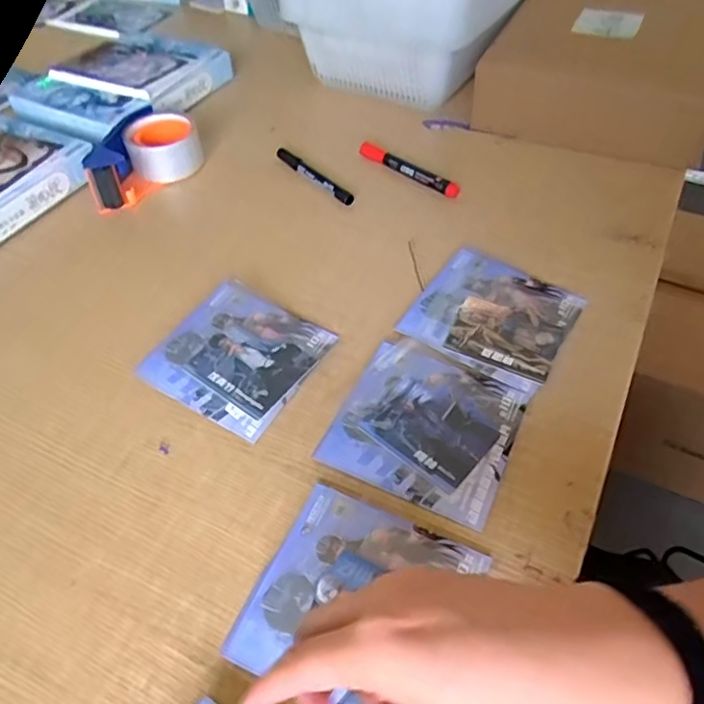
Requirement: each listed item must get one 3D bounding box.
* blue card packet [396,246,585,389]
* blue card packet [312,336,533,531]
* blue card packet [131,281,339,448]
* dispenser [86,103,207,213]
[{"bbox_3d":[0.131,-0.038,0.544,0.135,0.008,0.128,25,56,20],"label":"blue card packet"},{"bbox_3d":[0.061,0.054,0.472,0.134,0.009,0.136,20,54,17],"label":"blue card packet"},{"bbox_3d":[-0.101,0.000,0.526,0.131,0.011,0.131,26,56,21],"label":"blue card packet"},{"bbox_3d":[-0.242,-0.234,0.701,0.091,0.060,0.145,5,51,5],"label":"dispenser"}]

